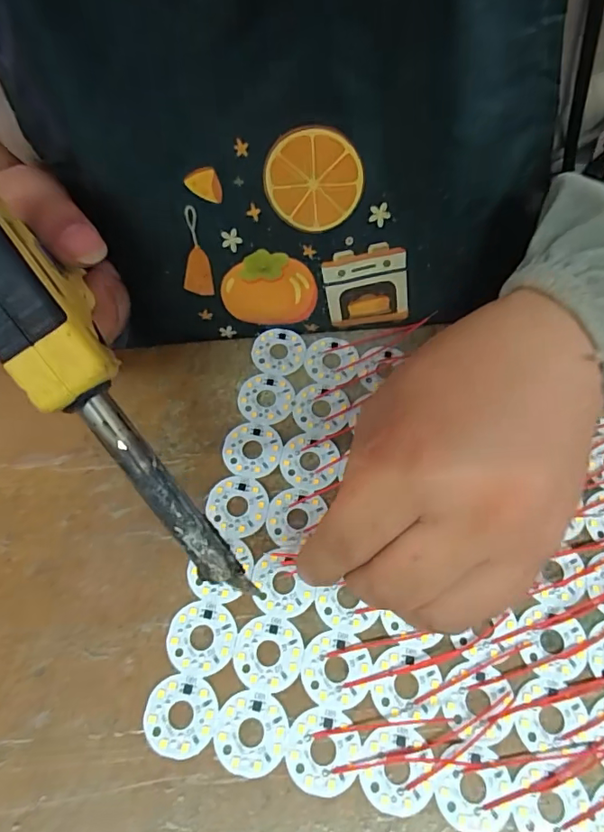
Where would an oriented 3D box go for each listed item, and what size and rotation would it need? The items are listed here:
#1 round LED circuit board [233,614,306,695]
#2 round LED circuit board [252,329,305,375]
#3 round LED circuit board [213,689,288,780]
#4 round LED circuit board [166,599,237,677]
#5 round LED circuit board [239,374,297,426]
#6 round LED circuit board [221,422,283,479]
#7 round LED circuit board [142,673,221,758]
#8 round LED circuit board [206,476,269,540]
[{"bbox_3d":[-0.015,0.104,0.225,0.030,0.004,0.030,0,65,0],"label":"round LED circuit board"},{"bbox_3d":[-0.014,-0.037,0.291,0.030,0.004,0.029,0,65,0],"label":"round LED circuit board"},{"bbox_3d":[-0.021,0.132,0.213,0.030,0.004,0.030,0,65,0],"label":"round LED circuit board"},{"bbox_3d":[-0.045,0.099,0.228,0.030,0.004,0.030,0,65,0],"label":"round LED circuit board"},{"bbox_3d":[-0.020,-0.010,0.279,0.030,0.004,0.031,0,65,0],"label":"round LED circuit board"},{"bbox_3d":[-0.026,0.017,0.266,0.030,0.004,0.030,0,65,0],"label":"round LED circuit board"},{"bbox_3d":[-0.051,0.126,0.216,0.030,0.004,0.030,0,65,0],"label":"round LED circuit board"},{"bbox_3d":[-0.033,0.045,0.254,0.030,0.004,0.031,0,65,0],"label":"round LED circuit board"}]

